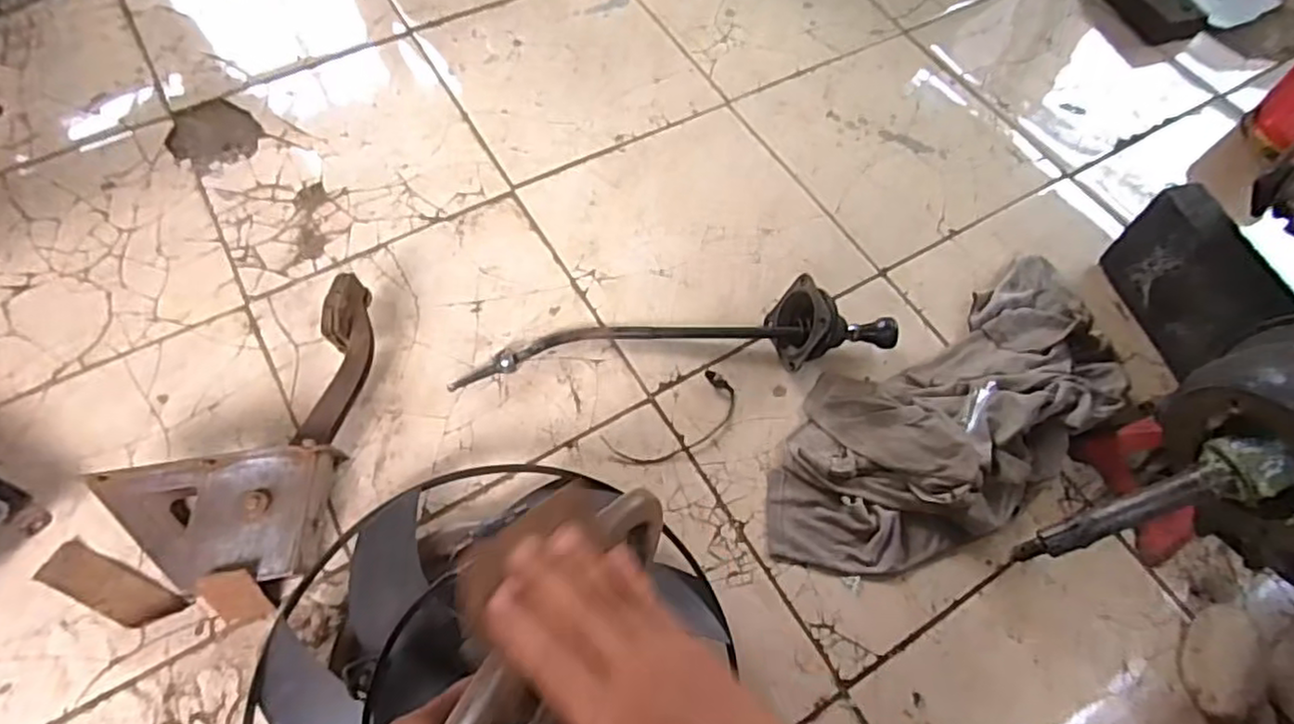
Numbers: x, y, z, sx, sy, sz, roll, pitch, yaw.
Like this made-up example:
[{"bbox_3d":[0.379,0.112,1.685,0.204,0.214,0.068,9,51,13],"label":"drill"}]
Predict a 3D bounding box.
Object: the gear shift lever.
[{"bbox_3d":[0.042,-0.031,0.899,0.595,0.097,0.116,-8,67,-6],"label":"gear shift lever"}]

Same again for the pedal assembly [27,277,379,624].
[{"bbox_3d":[-0.495,0.086,0.800,0.280,0.093,0.422,11,66,2],"label":"pedal assembly"}]

